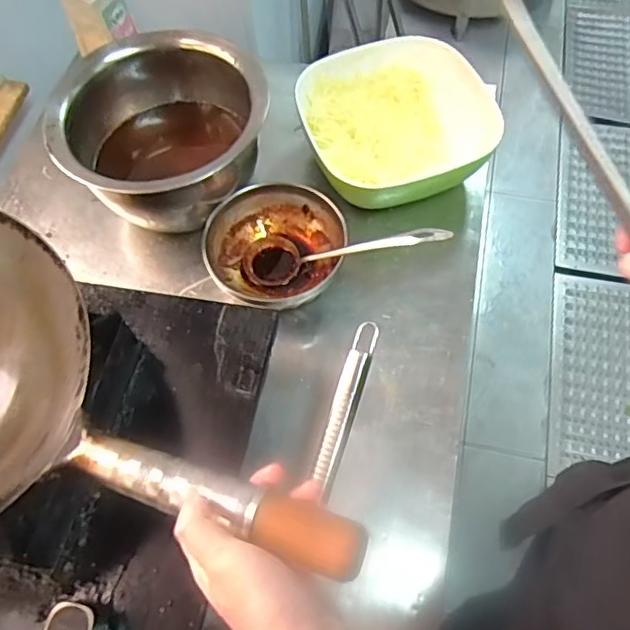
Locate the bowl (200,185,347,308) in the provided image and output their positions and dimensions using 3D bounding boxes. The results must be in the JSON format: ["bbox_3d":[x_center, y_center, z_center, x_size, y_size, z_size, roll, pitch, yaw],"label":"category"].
[{"bbox_3d":[-0.051,-0.080,0.745,0.154,0.073,0.168,-1,62,2],"label":"bowl"}]

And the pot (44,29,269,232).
[{"bbox_3d":[-0.188,-0.222,0.782,0.249,0.162,0.252,-4,62,1],"label":"pot"}]

